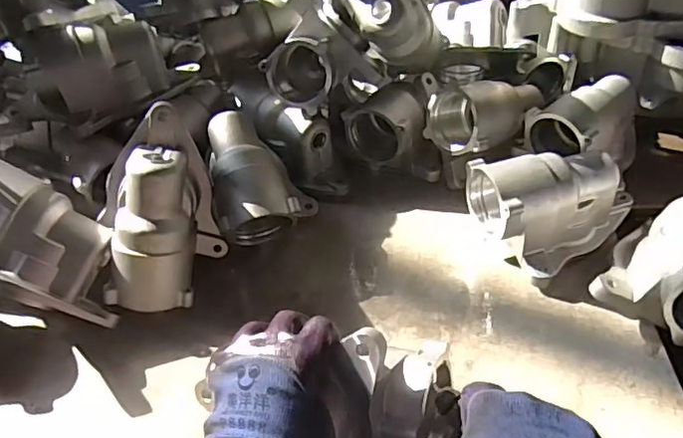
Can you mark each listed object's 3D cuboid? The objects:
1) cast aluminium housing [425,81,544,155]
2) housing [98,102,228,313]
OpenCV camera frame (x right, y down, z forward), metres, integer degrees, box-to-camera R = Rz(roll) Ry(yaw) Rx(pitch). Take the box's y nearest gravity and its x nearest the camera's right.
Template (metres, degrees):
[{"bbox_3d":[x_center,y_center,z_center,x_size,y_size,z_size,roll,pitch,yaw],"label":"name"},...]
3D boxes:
[{"bbox_3d":[0.158,-0.126,0.646,0.130,0.075,0.084,-36,50,-29],"label":"cast aluminium housing"},{"bbox_3d":[-0.174,-0.012,0.560,0.120,0.182,0.086,-12,19,-28],"label":"housing"}]

